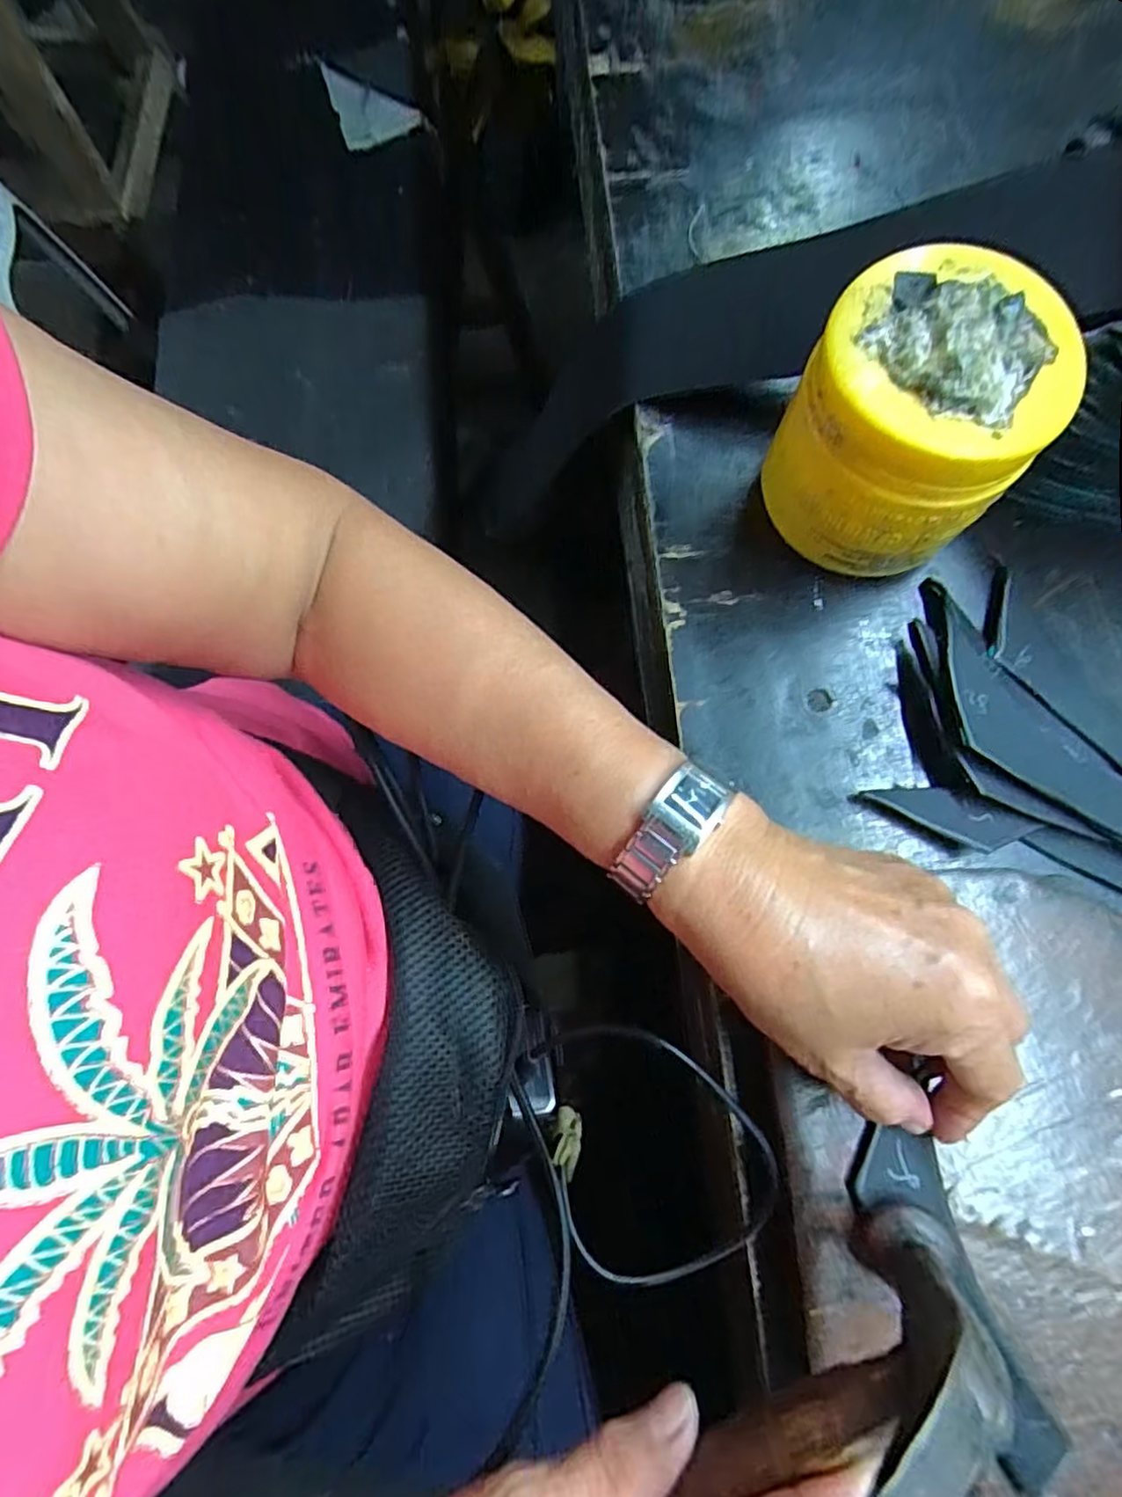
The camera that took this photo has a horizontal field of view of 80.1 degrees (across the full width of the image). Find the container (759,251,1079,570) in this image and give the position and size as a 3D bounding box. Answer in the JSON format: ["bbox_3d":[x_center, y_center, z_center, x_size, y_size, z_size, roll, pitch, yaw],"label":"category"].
[{"bbox_3d":[0.141,-0.130,0.281,0.090,0.099,0.089,28,79,8],"label":"container"}]

